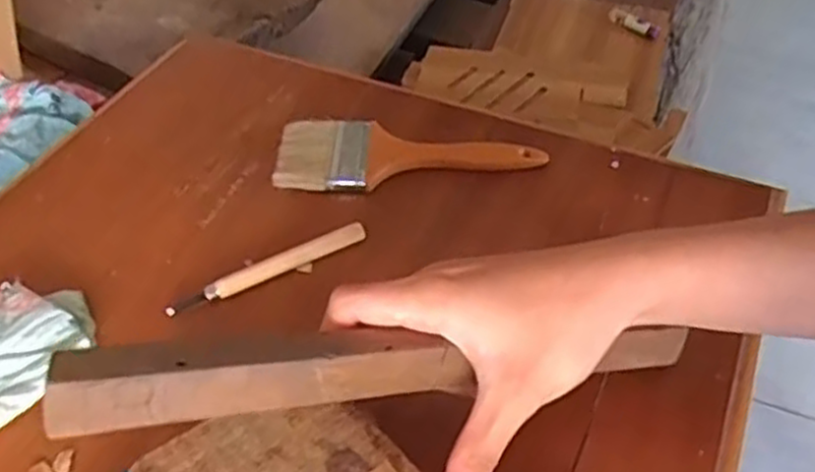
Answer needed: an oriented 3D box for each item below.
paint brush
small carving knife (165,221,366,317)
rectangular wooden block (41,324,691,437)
[{"bbox_3d":[0.001,-0.055,0.540,0.186,0.009,0.068,3,47,5],"label":"paint brush"},{"bbox_3d":[-0.086,0.020,0.474,0.129,0.009,0.011,-22,50,-18],"label":"small carving knife"},{"bbox_3d":[0.002,0.056,0.358,0.308,0.028,0.031,1,43,-25],"label":"rectangular wooden block"}]

